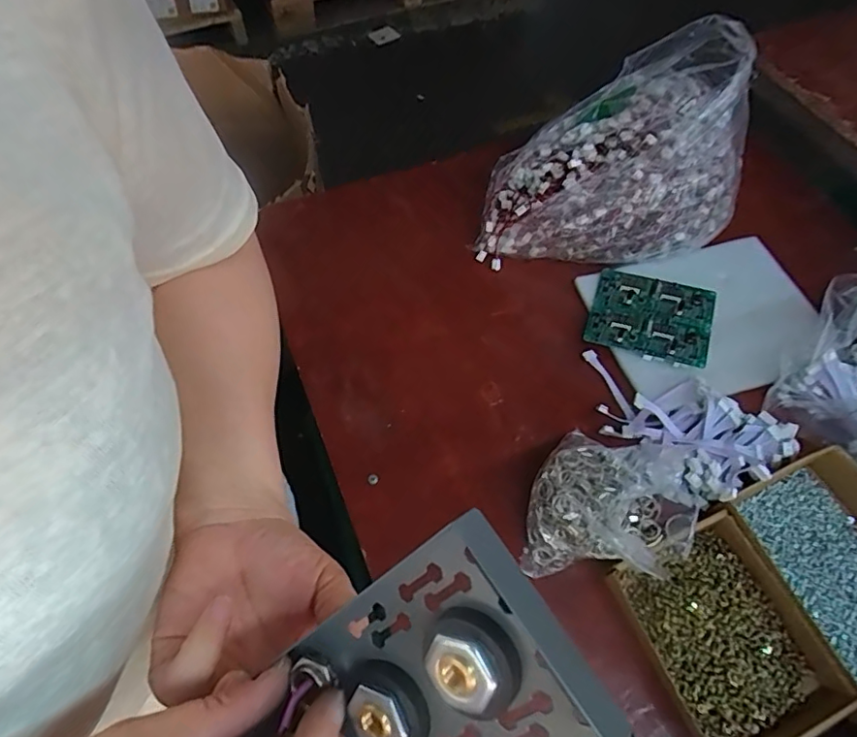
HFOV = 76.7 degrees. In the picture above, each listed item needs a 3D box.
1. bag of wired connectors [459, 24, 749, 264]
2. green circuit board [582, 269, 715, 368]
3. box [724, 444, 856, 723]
[{"bbox_3d":[0.228,-0.256,0.662,0.316,0.237,0.164,-2,60,-3],"label":"bag of wired connectors"},{"bbox_3d":[0.268,-0.064,0.657,0.139,0.011,0.113,17,65,15],"label":"green circuit board"},{"bbox_3d":[0.400,0.193,0.514,0.151,0.047,0.209,-20,63,-13],"label":"box"}]

